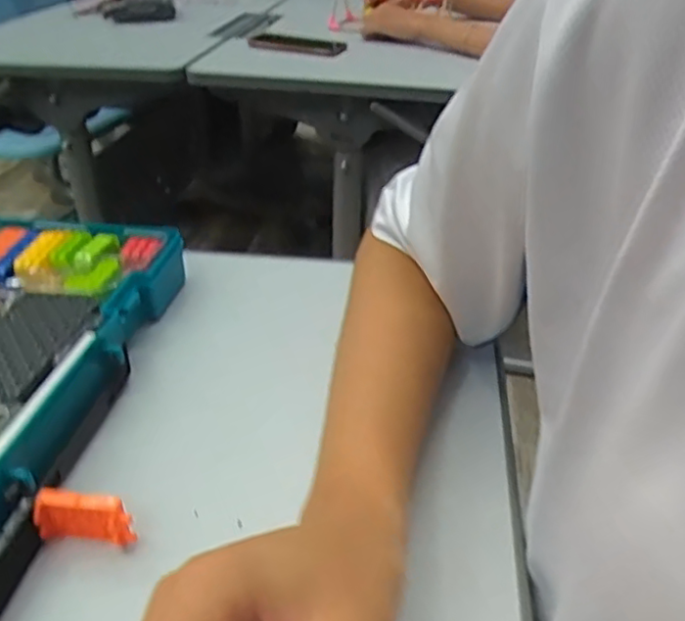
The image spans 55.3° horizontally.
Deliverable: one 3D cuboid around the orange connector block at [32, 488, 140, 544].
[{"bbox_3d":[-0.119,0.097,0.301,0.044,0.029,0.012,5,34,6],"label":"orange connector block"}]

